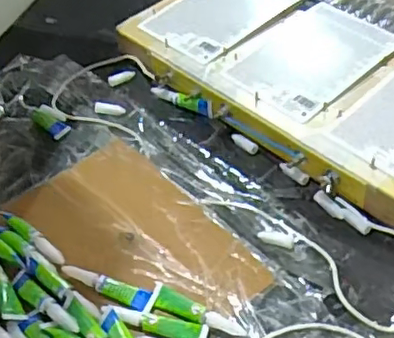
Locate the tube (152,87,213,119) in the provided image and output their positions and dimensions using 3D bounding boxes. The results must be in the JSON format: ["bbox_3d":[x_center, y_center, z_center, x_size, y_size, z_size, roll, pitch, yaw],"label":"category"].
[{"bbox_3d":[-0.016,-0.077,0.651,0.086,0.022,0.011,28,56,26],"label":"tube"}]

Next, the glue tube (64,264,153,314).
[{"bbox_3d":[-0.074,0.095,0.490,0.076,0.010,0.019,15,51,18],"label":"glue tube"}]

